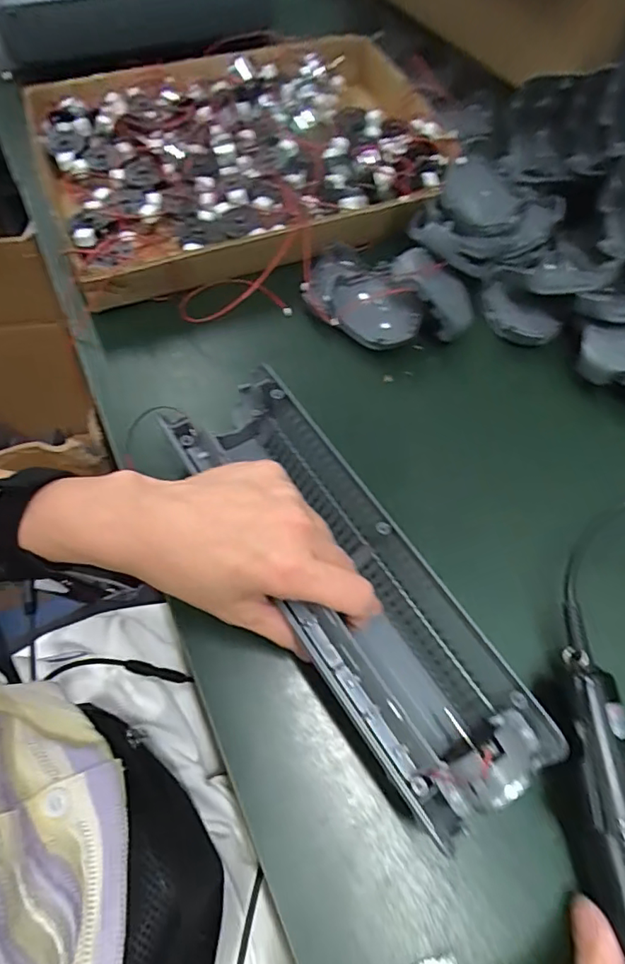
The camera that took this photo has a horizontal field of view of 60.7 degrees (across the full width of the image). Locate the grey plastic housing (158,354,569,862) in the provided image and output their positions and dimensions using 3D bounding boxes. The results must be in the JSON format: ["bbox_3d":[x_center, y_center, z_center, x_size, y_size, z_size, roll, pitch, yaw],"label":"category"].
[{"bbox_3d":[0.015,0.054,0.331,0.101,0.059,0.296,-26,65,-15],"label":"grey plastic housing"}]

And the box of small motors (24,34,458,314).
[{"bbox_3d":[-0.061,-0.304,0.506,0.362,0.059,0.278,-18,66,-12],"label":"box of small motors"}]

